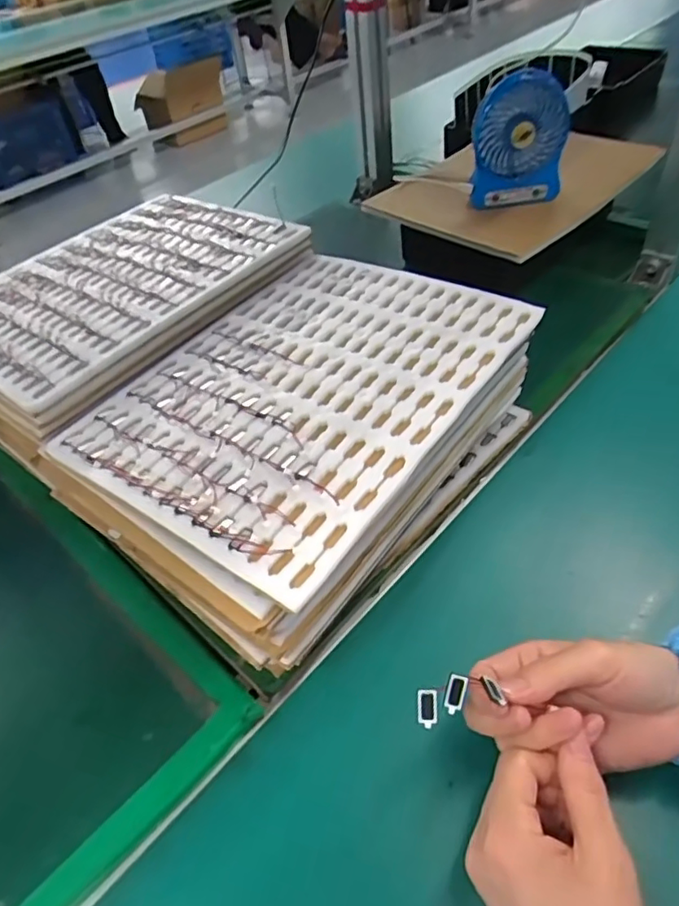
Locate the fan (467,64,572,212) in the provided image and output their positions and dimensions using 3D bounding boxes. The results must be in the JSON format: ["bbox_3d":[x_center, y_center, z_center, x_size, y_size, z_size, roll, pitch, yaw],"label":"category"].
[{"bbox_3d":[0.201,-0.348,0.659,0.100,0.136,0.049,-3,43,7],"label":"fan"}]

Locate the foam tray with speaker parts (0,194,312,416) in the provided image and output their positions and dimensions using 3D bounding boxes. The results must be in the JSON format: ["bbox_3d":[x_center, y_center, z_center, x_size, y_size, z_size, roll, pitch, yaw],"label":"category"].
[{"bbox_3d":[-0.219,-0.169,0.564,0.250,0.015,0.310,25,53,31],"label":"foam tray with speaker parts"}]

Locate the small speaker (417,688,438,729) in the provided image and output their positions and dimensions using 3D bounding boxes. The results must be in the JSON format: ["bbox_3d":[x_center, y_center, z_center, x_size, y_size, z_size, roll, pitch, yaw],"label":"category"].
[{"bbox_3d":[0.045,0.129,0.298,0.010,0.004,0.018,1,78,8],"label":"small speaker"}]

